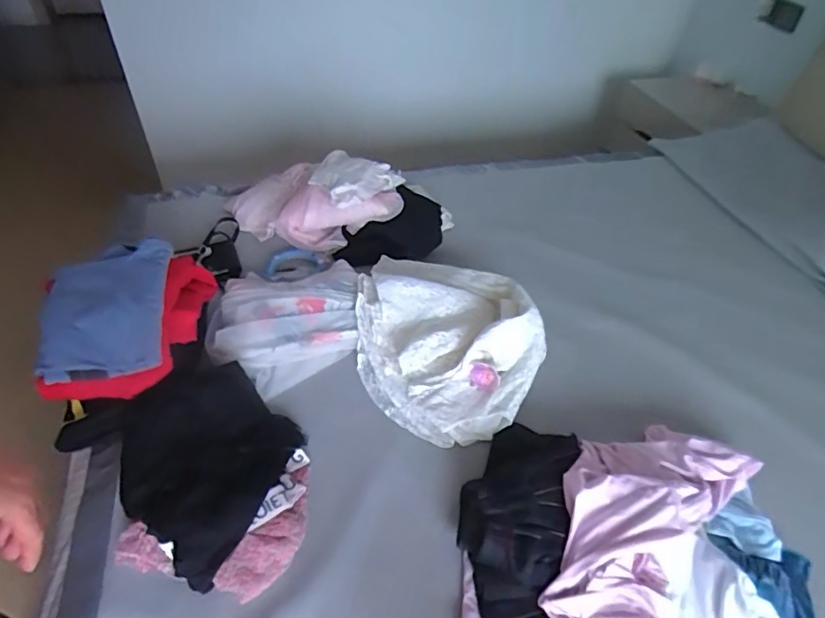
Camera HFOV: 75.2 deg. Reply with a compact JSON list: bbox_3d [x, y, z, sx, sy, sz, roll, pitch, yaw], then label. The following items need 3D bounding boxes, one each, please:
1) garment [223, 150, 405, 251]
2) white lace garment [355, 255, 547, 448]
[{"bbox_3d":[-0.241,-0.283,1.282,0.439,0.150,0.245,11,45,8],"label":"garment"},{"bbox_3d":[0.052,0.036,1.028,0.331,0.104,0.452,-16,48,-19],"label":"white lace garment"}]

